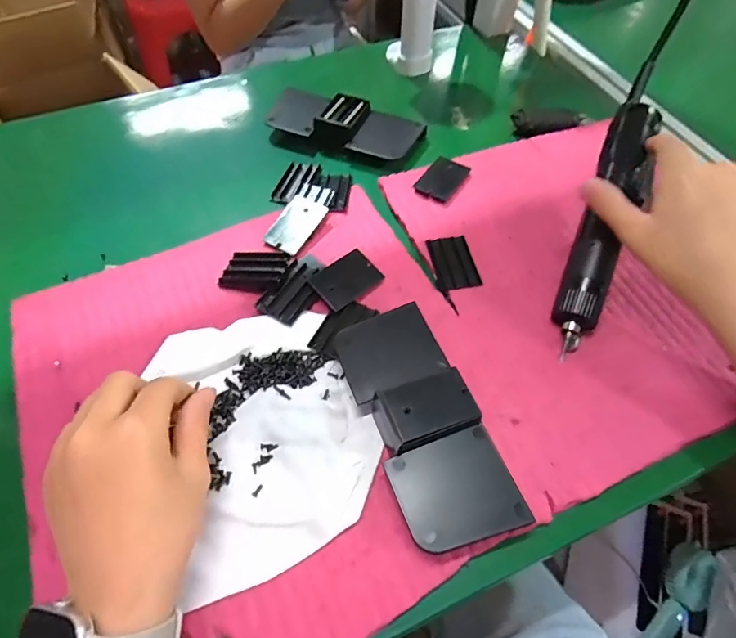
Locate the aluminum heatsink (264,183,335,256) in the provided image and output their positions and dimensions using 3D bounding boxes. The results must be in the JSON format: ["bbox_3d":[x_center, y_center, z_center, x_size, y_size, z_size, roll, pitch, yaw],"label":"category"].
[{"bbox_3d":[-0.060,-0.091,0.418,0.036,0.013,0.078,20,58,12],"label":"aluminum heatsink"}]

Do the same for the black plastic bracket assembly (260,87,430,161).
[{"bbox_3d":[-0.022,-0.207,0.493,0.151,0.027,0.070,21,58,13],"label":"black plastic bracket assembly"}]

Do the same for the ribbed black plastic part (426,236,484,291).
[{"bbox_3d":[0.074,-0.049,0.398,0.036,0.005,0.052,-8,57,-6],"label":"ribbed black plastic part"}]

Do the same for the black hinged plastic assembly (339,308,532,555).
[{"bbox_3d":[0.034,0.063,0.306,0.069,0.033,0.160,-18,58,-12],"label":"black hinged plastic assembly"}]

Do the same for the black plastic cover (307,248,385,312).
[{"bbox_3d":[-0.018,-0.033,0.377,0.055,0.004,0.036,-37,79,-30],"label":"black plastic cover"}]

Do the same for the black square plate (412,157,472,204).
[{"bbox_3d":[0.072,-0.136,0.452,0.036,0.005,0.058,29,61,18],"label":"black square plate"}]

